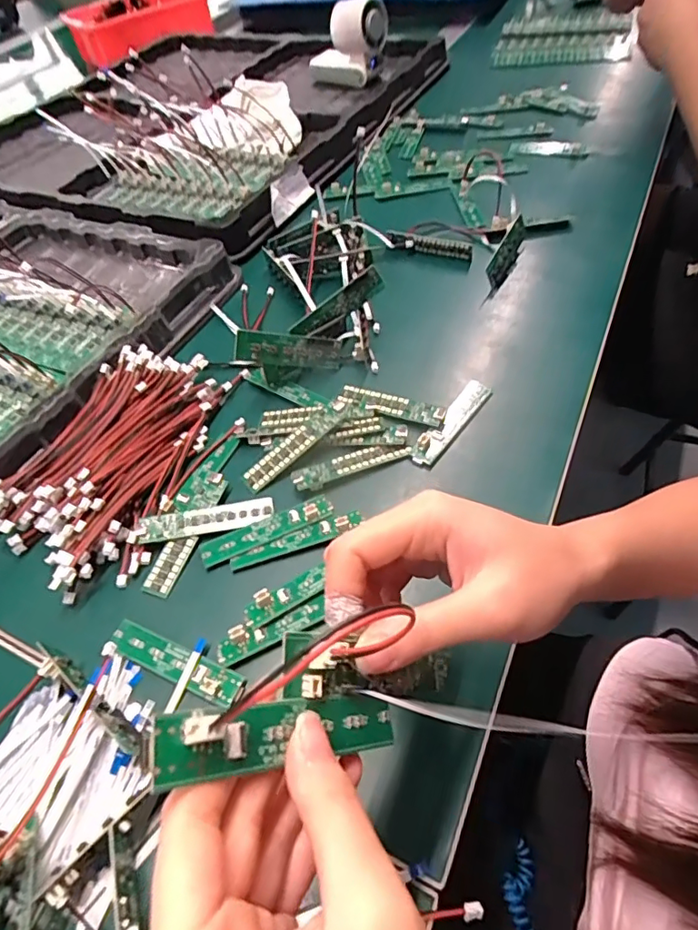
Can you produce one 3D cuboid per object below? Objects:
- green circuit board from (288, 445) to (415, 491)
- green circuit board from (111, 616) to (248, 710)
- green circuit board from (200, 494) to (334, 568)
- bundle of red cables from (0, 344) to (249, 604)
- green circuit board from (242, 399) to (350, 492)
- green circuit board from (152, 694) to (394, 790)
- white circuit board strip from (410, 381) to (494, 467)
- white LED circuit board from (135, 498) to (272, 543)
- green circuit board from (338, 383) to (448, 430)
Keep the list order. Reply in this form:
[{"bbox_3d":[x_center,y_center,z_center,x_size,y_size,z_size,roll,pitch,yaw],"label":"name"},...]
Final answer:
[{"bbox_3d":[0.002,-0.001,0.357,0.079,0.004,0.018,-18,52,-5],"label":"green circuit board"},{"bbox_3d":[-0.095,0.105,0.290,0.084,0.008,0.018,17,57,20],"label":"green circuit board"},{"bbox_3d":[-0.051,0.039,0.336,0.083,0.009,0.020,-22,52,-8],"label":"green circuit board"},{"bbox_3d":[-0.164,-0.013,0.378,0.114,0.032,0.196,11,55,17],"label":"bundle of red cables"},{"bbox_3d":[-0.037,-0.015,0.365,0.085,0.006,0.019,-41,60,-5],"label":"green circuit board"},{"bbox_3d":[-0.017,0.079,0.160,0.081,0.008,0.017,14,41,-39],"label":"green circuit board"},{"bbox_3d":[0.072,-0.031,0.373,0.017,0.008,0.081,29,62,27],"label":"white circuit board strip"},{"bbox_3d":[-0.090,0.032,0.341,0.082,0.005,0.020,-15,52,-3],"label":"white LED circuit board"},{"bbox_3d":[0.029,-0.044,0.386,0.081,0.006,0.019,19,68,25],"label":"green circuit board"}]

